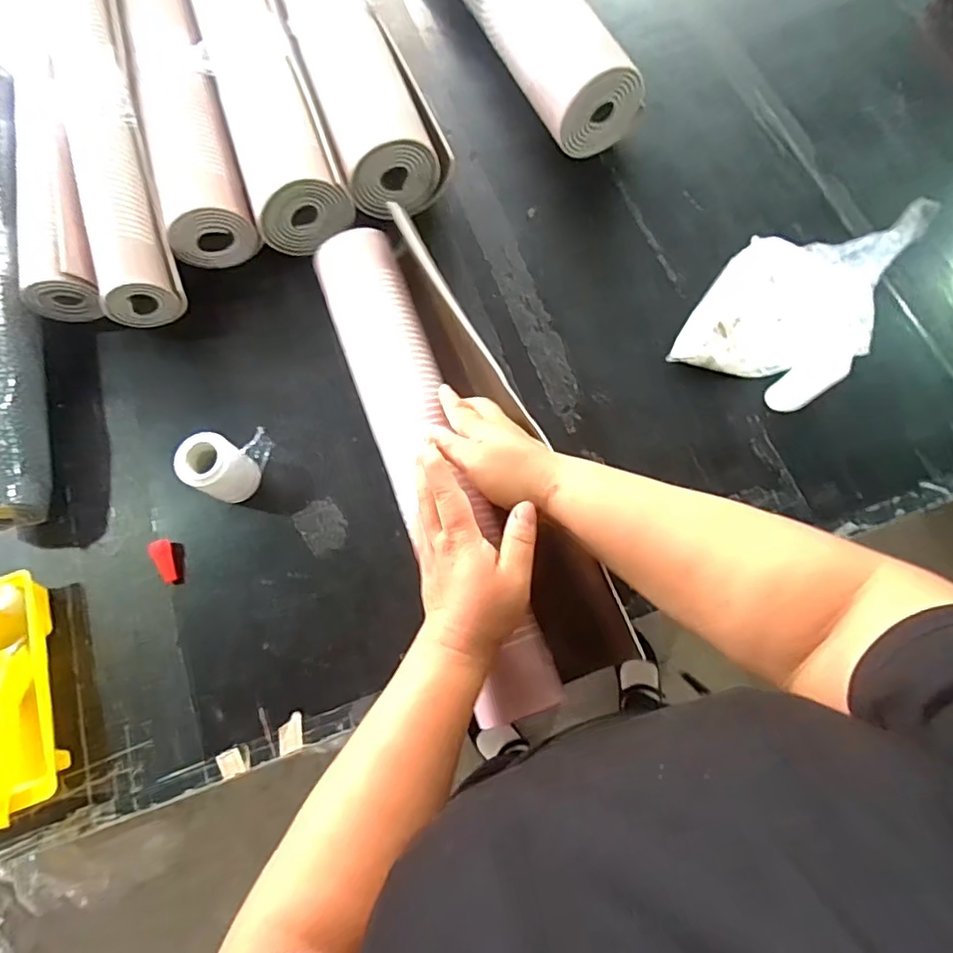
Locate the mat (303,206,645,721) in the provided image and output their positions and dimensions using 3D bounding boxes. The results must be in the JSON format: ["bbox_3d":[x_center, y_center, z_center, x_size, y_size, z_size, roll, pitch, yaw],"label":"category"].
[{"bbox_3d":[-0.014,-0.035,0.531,0.149,0.096,0.479,-24,73,-5],"label":"mat"}]

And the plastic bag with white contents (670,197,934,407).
[{"bbox_3d":[0.305,-0.180,0.536,0.136,0.106,0.183,32,76,12],"label":"plastic bag with white contents"}]

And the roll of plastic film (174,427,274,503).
[{"bbox_3d":[-0.245,-0.011,0.547,0.059,0.070,0.069,16,73,8],"label":"roll of plastic film"}]

